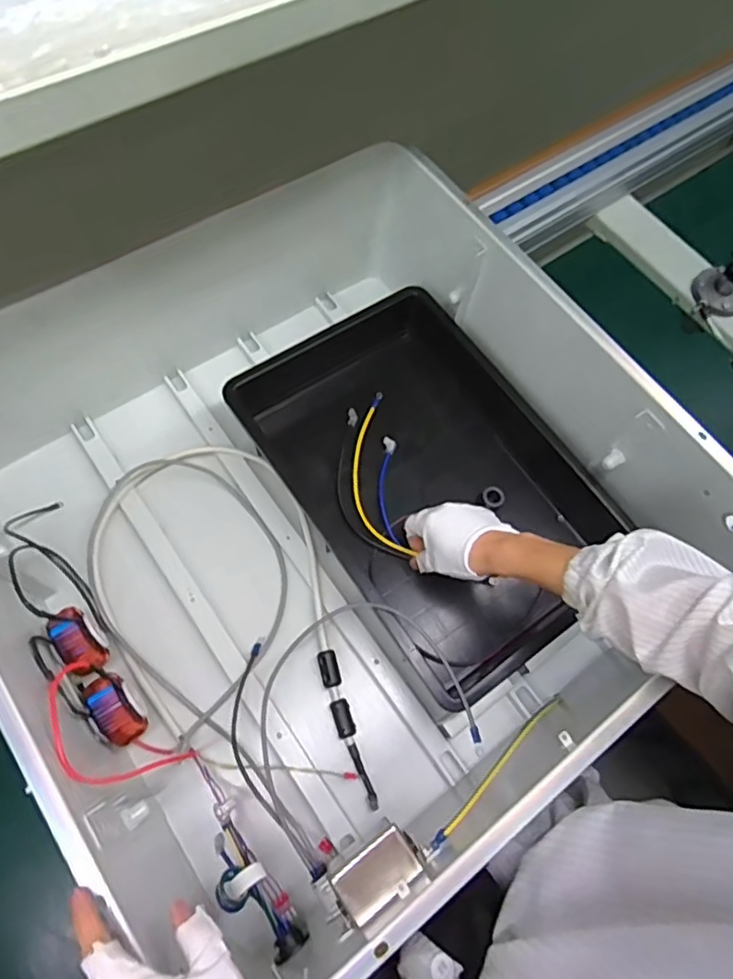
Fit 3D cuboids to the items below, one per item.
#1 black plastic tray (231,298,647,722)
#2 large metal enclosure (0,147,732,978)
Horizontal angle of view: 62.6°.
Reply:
[{"bbox_3d":[0.073,-0.016,0.705,0.298,0.074,0.444,-32,73,-17],"label":"black plastic tray"},{"bbox_3d":[-0.059,-0.009,0.623,0.609,0.235,0.683,-37,75,-15],"label":"large metal enclosure"}]

